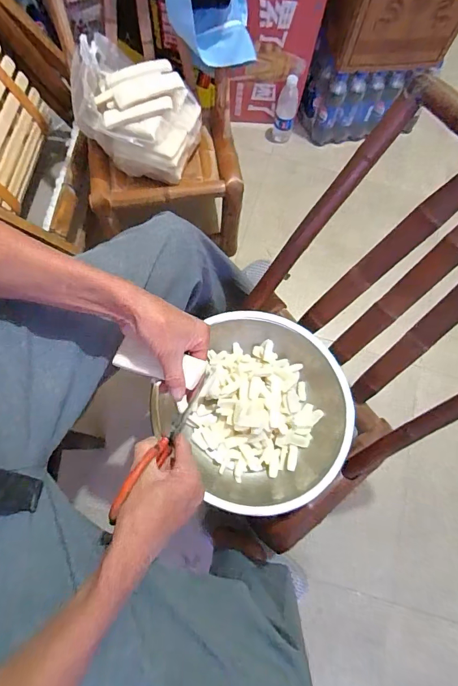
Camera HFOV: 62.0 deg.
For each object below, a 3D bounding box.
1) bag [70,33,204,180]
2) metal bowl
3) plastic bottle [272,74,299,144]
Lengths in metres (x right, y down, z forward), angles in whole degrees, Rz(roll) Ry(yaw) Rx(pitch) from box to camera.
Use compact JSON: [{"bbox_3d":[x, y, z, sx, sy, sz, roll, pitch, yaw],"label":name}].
[{"bbox_3d":[-0.203,-0.519,0.852,0.254,0.171,0.207,25,73,5],"label":"bag"},{"bbox_3d":[0.062,0.111,0.678,0.301,0.108,0.320,1,72,-3],"label":"metal bowl"},{"bbox_3d":[0.180,-0.734,1.219,0.068,0.198,0.071,7,72,0],"label":"plastic bottle"}]

